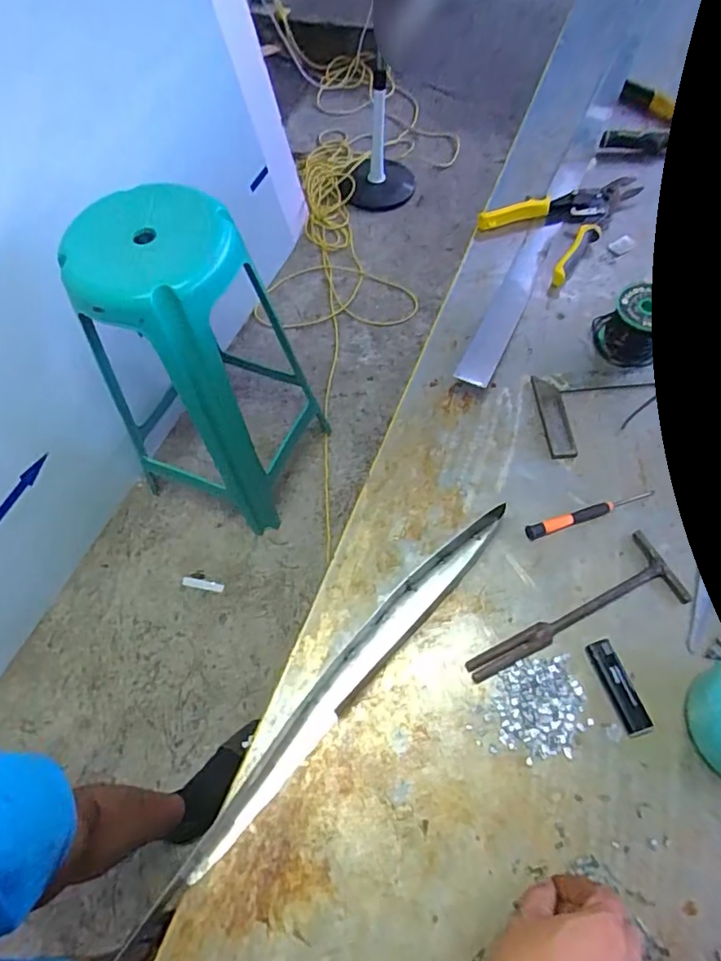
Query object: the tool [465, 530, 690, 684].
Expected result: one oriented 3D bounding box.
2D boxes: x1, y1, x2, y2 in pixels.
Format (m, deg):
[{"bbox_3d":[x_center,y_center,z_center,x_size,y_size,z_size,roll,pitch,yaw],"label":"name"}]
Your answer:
[{"bbox_3d":[0.202,0.129,0.533,0.223,0.010,0.070,-26,63,-10],"label":"tool"}]

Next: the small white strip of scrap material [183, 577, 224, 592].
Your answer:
[{"bbox_3d":[-0.378,0.250,1.349,0.101,0.007,0.023,8,62,8],"label":"small white strip of scrap material"}]

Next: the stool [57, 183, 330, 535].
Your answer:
[{"bbox_3d":[-0.350,-0.255,1.216,0.386,0.715,0.375,18,64,13],"label":"stool"}]

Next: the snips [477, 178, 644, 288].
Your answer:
[{"bbox_3d":[0.274,-0.381,0.796,0.151,0.026,0.221,34,69,20],"label":"snips"}]

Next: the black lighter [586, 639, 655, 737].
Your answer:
[{"bbox_3d":[0.232,0.186,0.505,0.025,0.010,0.081,-18,62,-6],"label":"black lighter"}]

